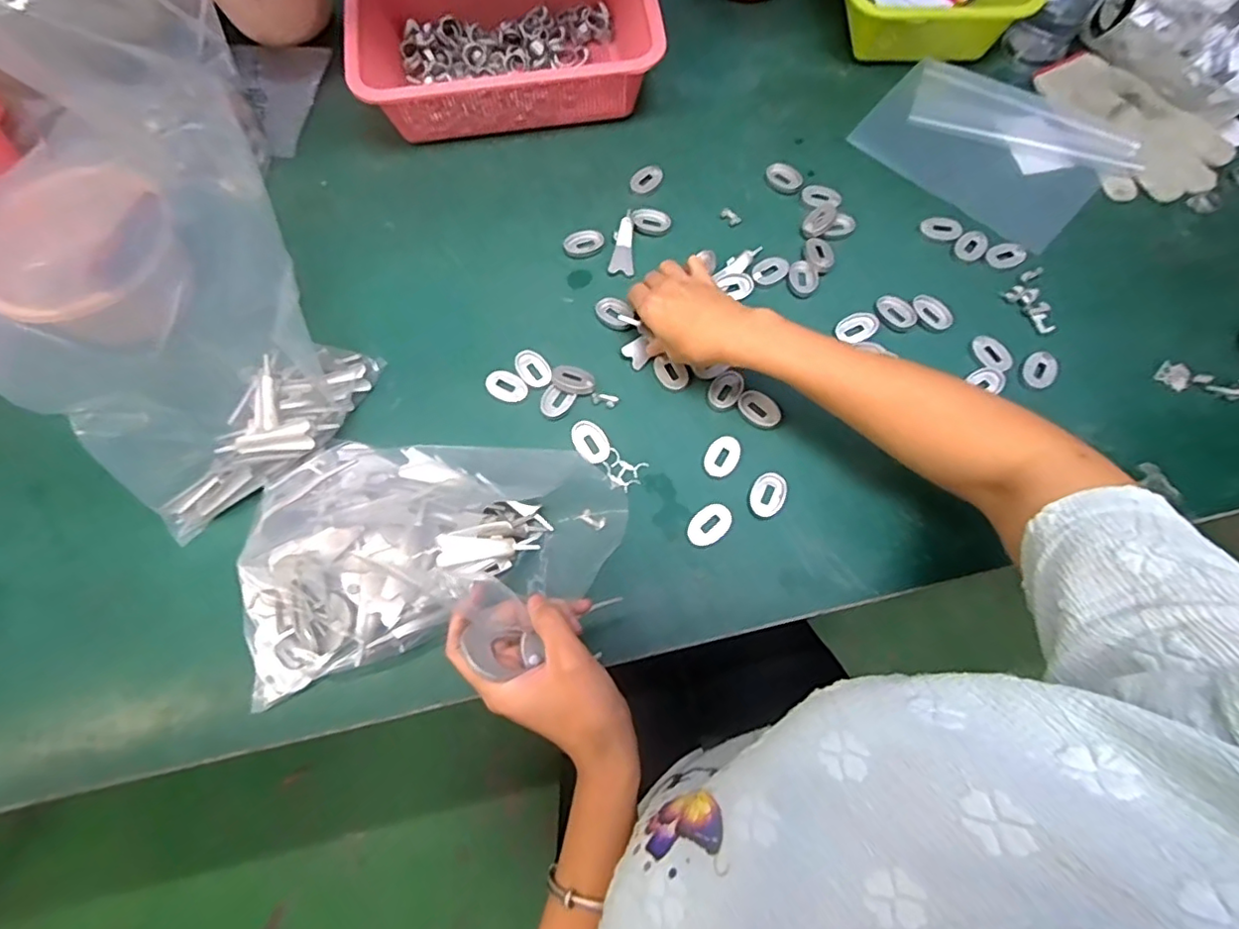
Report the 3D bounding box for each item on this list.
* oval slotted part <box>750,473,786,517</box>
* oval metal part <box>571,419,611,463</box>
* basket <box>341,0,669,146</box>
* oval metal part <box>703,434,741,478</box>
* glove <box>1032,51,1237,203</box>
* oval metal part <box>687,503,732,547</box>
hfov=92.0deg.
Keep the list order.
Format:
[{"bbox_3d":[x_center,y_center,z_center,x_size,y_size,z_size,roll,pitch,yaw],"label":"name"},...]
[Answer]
[{"bbox_3d":[0.120,0.024,0.480,0.027,0.004,0.037,21,71,8],"label":"oval slotted part"},{"bbox_3d":[-0.024,-0.019,0.499,0.027,0.006,0.038,-30,72,-10],"label":"oval metal part"},{"bbox_3d":[-0.114,-0.451,0.629,0.302,0.076,0.221,-5,69,-1],"label":"basket"},{"bbox_3d":[0.085,-0.007,0.493,0.026,0.004,0.039,30,73,11],"label":"oval metal part"},{"bbox_3d":[0.525,-0.359,0.613,0.135,0.014,0.197,-17,70,-6],"label":"glove"},{"bbox_3d":[0.071,0.048,0.473,0.039,0.004,0.026,-35,73,-12],"label":"oval metal part"}]

